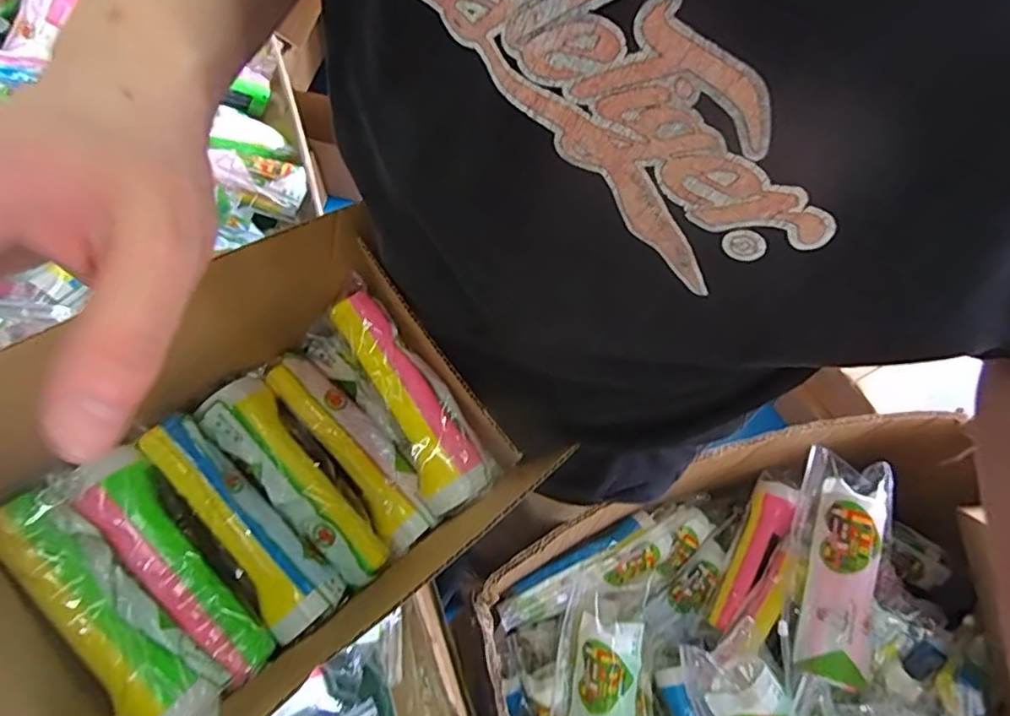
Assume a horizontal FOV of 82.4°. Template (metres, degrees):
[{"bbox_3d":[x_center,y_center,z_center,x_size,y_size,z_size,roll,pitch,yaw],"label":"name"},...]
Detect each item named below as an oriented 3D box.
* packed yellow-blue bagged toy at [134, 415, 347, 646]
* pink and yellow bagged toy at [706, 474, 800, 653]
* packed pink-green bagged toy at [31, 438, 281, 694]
[{"bbox_3d":[-0.175,0.108,0.373,0.049,0.029,0.159,-40,87,-20],"label":"packed yellow-blue bagged toy"},{"bbox_3d":[0.257,0.201,0.571,0.026,0.074,0.160,41,73,-24],"label":"pink and yellow bagged toy"},{"bbox_3d":[-0.199,0.122,0.343,0.040,0.035,0.163,-39,89,-19],"label":"packed pink-green bagged toy"}]

